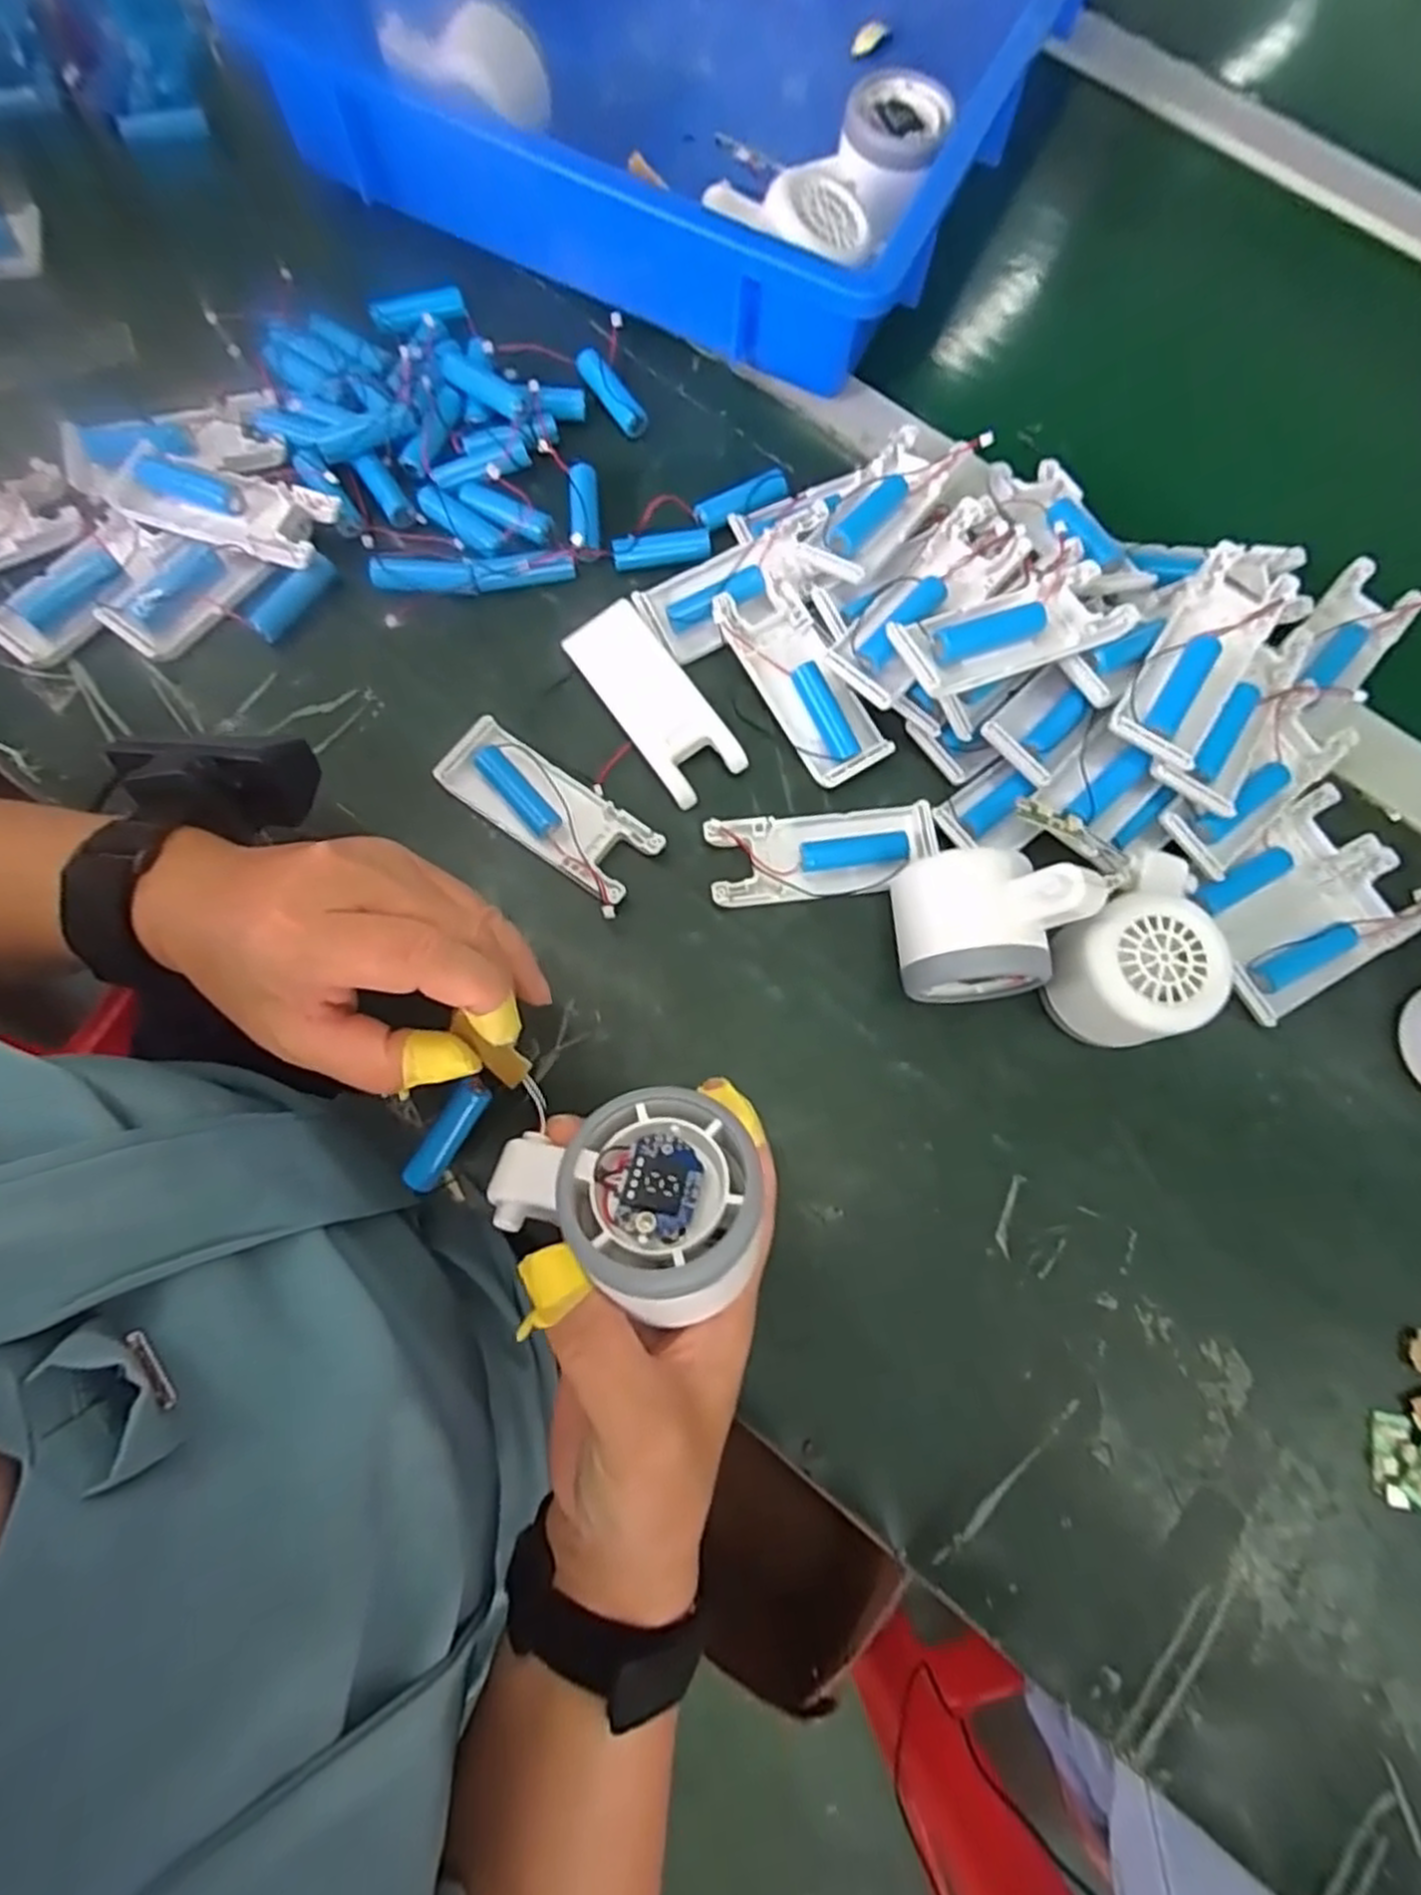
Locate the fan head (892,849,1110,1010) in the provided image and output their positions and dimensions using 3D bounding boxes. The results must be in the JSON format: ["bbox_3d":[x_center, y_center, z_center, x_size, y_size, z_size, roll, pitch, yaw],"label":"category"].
[{"bbox_3d":[0.110,-0.011,0.325,0.069,0.076,0.057,-1,77,-2],"label":"fan head"}]

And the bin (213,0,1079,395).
[{"bbox_3d":[0.035,-0.590,0.461,0.372,0.091,0.525,28,78,5],"label":"bin"}]

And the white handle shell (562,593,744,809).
[{"bbox_3d":[-0.028,-0.117,0.379,0.038,0.018,0.102,-35,80,-9],"label":"white handle shell"}]

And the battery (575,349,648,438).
[{"bbox_3d":[-0.054,-0.298,0.423,0.016,0.015,0.046,-43,100,-10],"label":"battery"}]

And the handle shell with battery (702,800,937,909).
[{"bbox_3d":[0.052,-0.044,0.365,0.104,0.013,0.040,-6,77,-3],"label":"handle shell with battery"}]

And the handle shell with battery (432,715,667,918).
[{"bbox_3d":[-0.075,-0.062,0.366,0.104,0.014,0.041,37,79,7],"label":"handle shell with battery"}]

